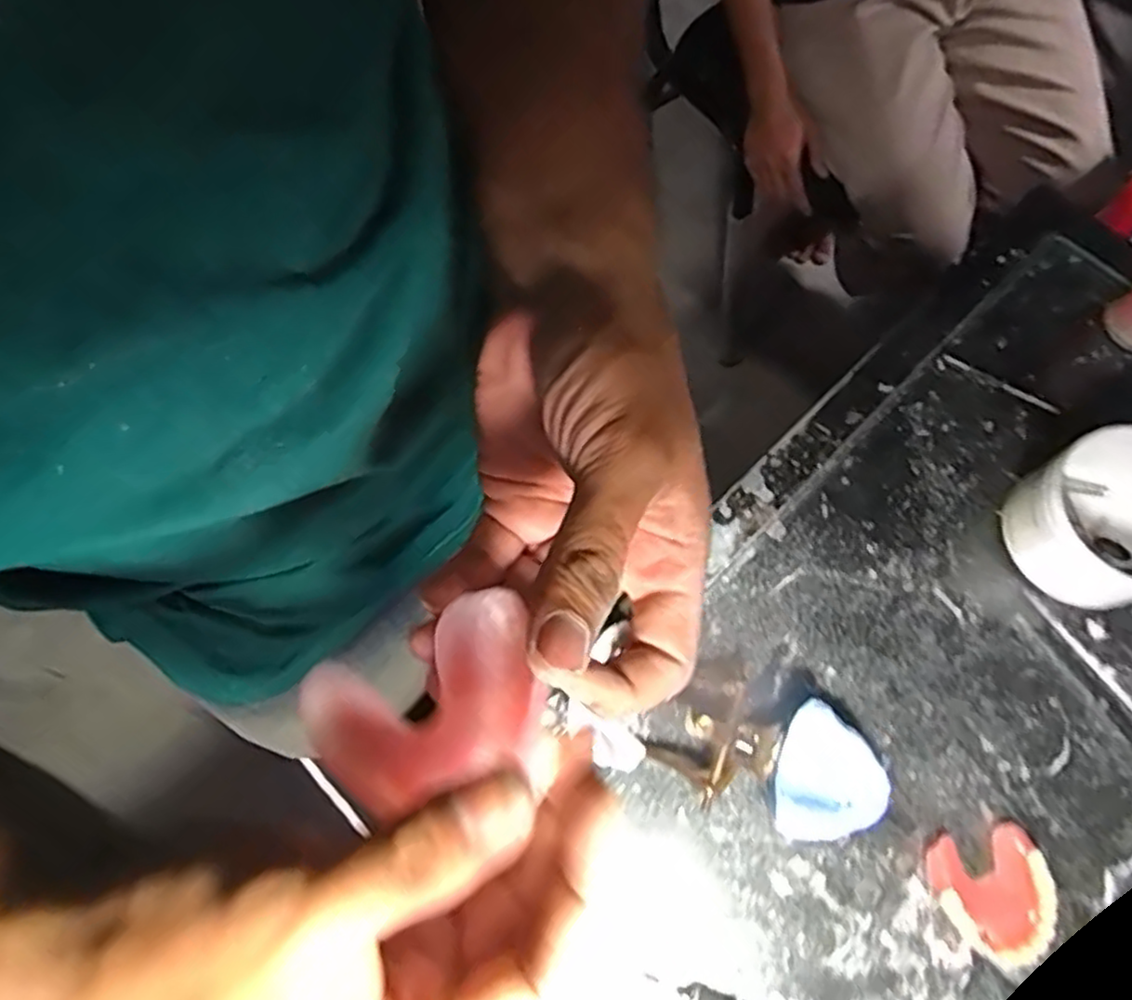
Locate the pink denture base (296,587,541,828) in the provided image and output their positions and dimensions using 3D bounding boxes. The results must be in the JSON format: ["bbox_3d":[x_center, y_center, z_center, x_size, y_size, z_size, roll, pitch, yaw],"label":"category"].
[{"bbox_3d":[-0.036,0.053,0.181,0.062,0.017,0.043,-27,71,-7],"label":"pink denture base"}]

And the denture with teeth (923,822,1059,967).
[{"bbox_3d":[0.220,0.204,0.366,0.056,0.018,0.059,-4,70,1],"label":"denture with teeth"}]

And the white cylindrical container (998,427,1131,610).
[{"bbox_3d":[0.314,0.013,0.405,0.090,0.064,0.088,-1,70,2],"label":"white cylindrical container"}]

